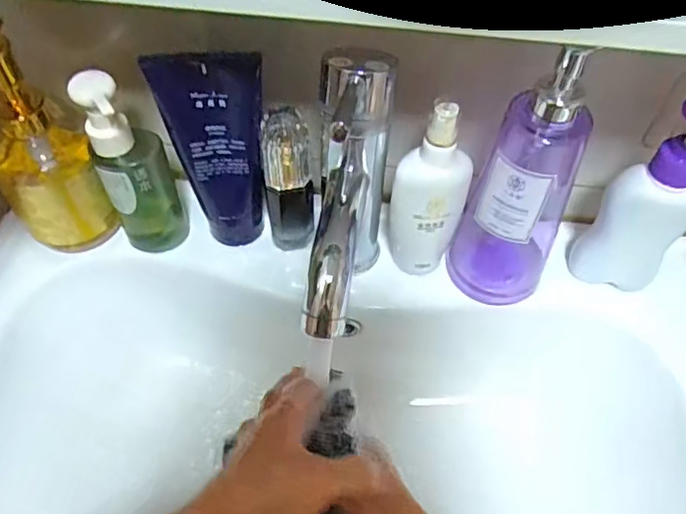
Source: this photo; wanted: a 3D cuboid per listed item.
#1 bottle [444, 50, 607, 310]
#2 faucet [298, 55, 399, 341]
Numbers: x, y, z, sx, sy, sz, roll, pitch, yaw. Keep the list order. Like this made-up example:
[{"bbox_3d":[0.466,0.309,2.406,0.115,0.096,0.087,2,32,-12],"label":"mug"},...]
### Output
[{"bbox_3d":[0.125,-0.046,0.409,0.072,0.205,0.054,20,48,16],"label":"bottle"},{"bbox_3d":[0.004,-0.021,0.367,0.044,0.178,0.125,5,46,2],"label":"faucet"}]

